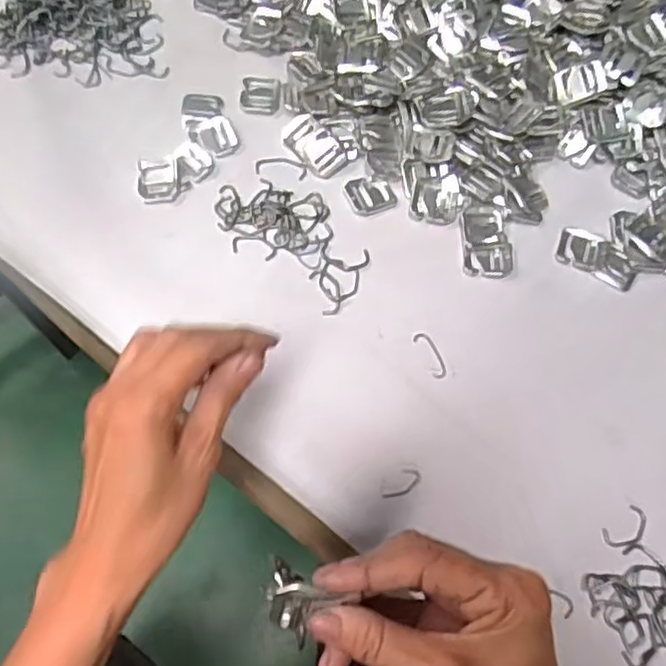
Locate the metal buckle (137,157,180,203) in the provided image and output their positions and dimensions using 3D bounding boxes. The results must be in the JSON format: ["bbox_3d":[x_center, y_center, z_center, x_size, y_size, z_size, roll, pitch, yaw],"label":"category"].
[{"bbox_3d":[-0.129,-0.113,0.490,0.029,0.004,0.036,-7,70,-4],"label":"metal buckle"}]

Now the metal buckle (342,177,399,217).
[{"bbox_3d":[0.028,-0.104,0.497,0.035,0.004,0.031,-19,71,-9],"label":"metal buckle"}]

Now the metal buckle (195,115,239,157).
[{"bbox_3d":[-0.089,-0.152,0.511,0.029,0.004,0.035,-24,72,-10],"label":"metal buckle"}]

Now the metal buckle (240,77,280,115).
[{"bbox_3d":[-0.058,-0.189,0.527,0.030,0.004,0.035,3,69,0],"label":"metal buckle"}]

